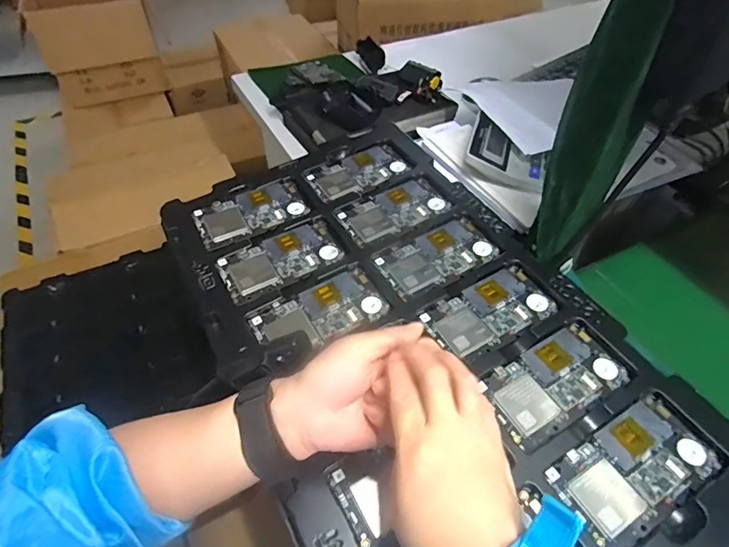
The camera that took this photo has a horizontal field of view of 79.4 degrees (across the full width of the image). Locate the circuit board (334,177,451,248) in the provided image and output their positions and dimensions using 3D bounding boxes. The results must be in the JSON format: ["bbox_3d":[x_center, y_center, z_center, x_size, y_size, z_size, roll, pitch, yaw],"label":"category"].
[{"bbox_3d":[0.034,-0.075,0.520,0.122,0.009,0.067,-22,53,-19],"label":"circuit board"}]

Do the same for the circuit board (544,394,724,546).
[{"bbox_3d":[0.209,0.151,0.339,0.123,0.010,0.067,-25,54,-21],"label":"circuit board"}]

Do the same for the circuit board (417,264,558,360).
[{"bbox_3d":[0.120,0.037,0.429,0.125,0.011,0.066,-22,53,-19],"label":"circuit board"}]

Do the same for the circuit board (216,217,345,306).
[{"bbox_3d":[-0.089,-0.017,0.471,0.127,0.006,0.067,-23,54,-20],"label":"circuit board"}]

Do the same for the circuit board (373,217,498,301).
[{"bbox_3d":[0.078,-0.018,0.474,0.123,0.009,0.065,-23,54,-20],"label":"circuit board"}]

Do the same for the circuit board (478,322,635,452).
[{"bbox_3d":[0.166,0.093,0.385,0.124,0.010,0.066,-23,54,-20],"label":"circuit board"}]

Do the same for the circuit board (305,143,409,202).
[{"bbox_3d":[-0.008,-0.128,0.559,0.122,0.013,0.066,-23,54,-20],"label":"circuit board"}]

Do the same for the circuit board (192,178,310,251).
[{"bbox_3d":[-0.133,-0.074,0.517,0.125,0.010,0.066,-23,54,-20],"label":"circuit board"}]

